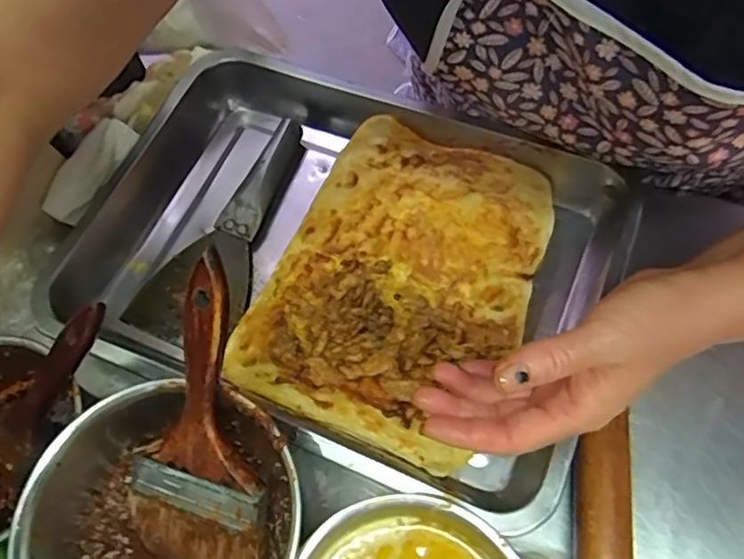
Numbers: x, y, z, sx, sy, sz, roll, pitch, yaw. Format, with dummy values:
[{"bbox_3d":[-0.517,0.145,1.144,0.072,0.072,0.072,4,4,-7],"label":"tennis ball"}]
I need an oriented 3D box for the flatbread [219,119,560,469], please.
[{"bbox_3d":[0.018,0.000,0.457,0.186,0.037,0.233,24,70,11],"label":"flatbread"}]

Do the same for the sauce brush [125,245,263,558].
[{"bbox_3d":[-0.102,0.085,0.346,0.087,0.029,0.201,8,105,5],"label":"sauce brush"}]

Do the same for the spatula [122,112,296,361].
[{"bbox_3d":[-0.109,-0.037,0.490,0.077,0.024,0.210,31,71,13],"label":"spatula"}]

